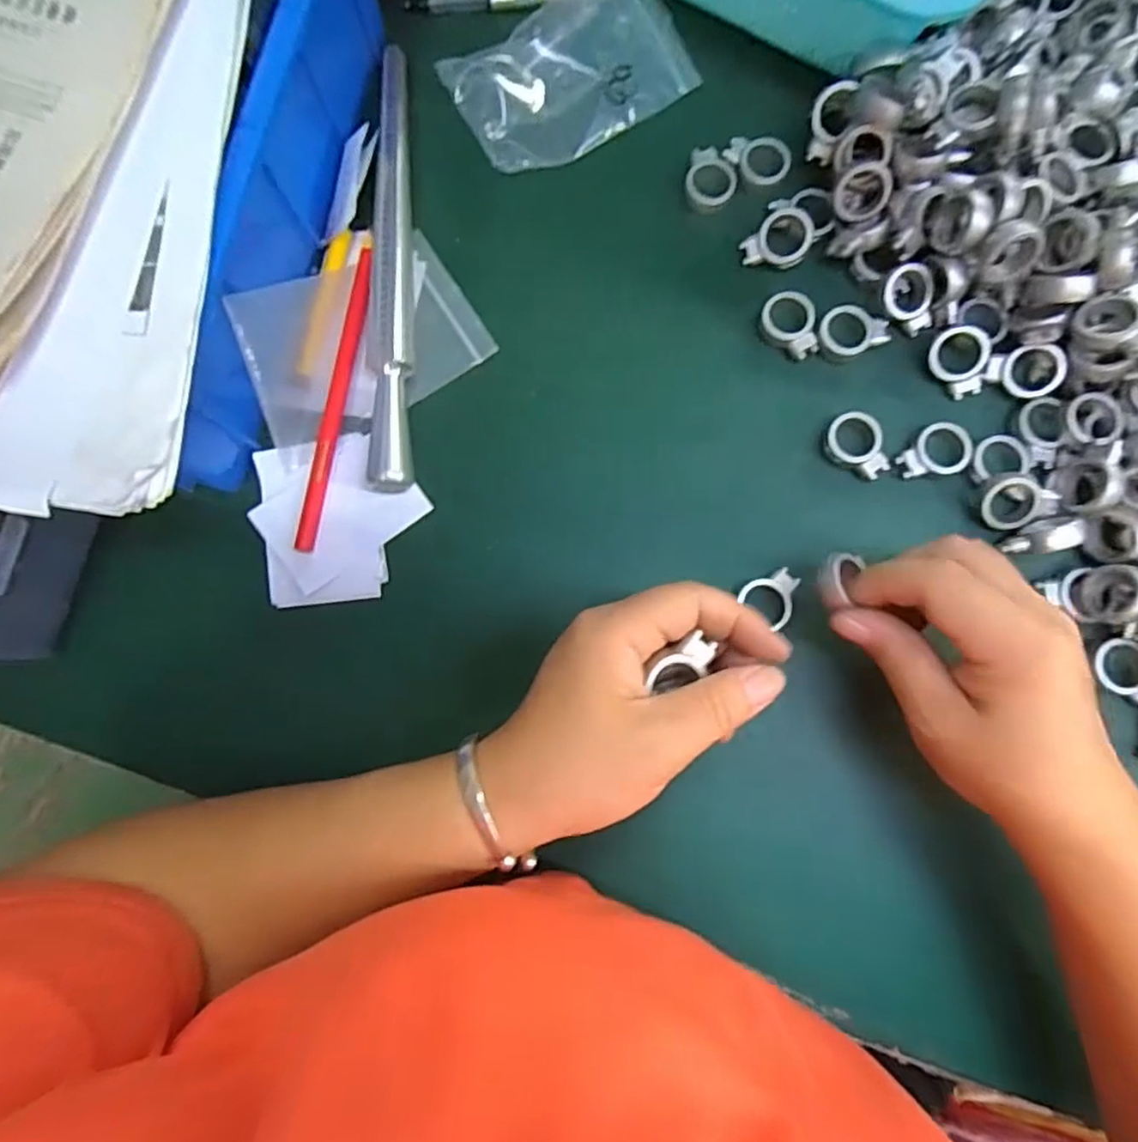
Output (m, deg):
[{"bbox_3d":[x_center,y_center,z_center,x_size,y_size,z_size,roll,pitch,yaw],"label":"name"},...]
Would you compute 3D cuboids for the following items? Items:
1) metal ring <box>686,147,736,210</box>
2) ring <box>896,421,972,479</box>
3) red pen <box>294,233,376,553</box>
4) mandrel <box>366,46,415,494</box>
[{"bbox_3d":[0.073,-0.201,0.337,0.025,0.005,0.032,1,85,6],"label":"metal ring"},{"bbox_3d":[0.177,-0.057,0.320,0.034,0.005,0.025,-23,83,4],"label":"ring"},{"bbox_3d":[-0.115,-0.091,0.330,0.011,0.013,0.164,9,86,7],"label":"red pen"},{"bbox_3d":[-0.090,-0.156,0.333,0.020,0.021,0.235,-3,85,6],"label":"mandrel"}]

